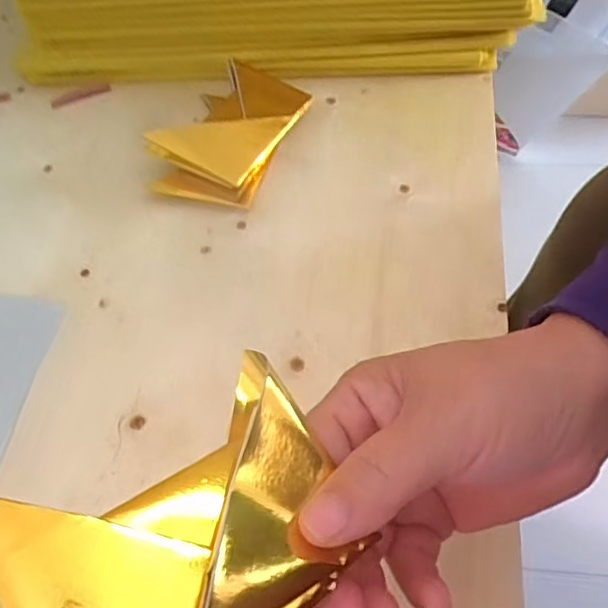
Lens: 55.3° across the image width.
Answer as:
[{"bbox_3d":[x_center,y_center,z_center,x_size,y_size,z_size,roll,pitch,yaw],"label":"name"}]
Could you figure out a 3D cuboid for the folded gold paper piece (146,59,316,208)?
[{"bbox_3d":[-0.050,-0.119,0.399,0.077,0.030,0.112,18,61,15],"label":"folded gold paper piece"}]

